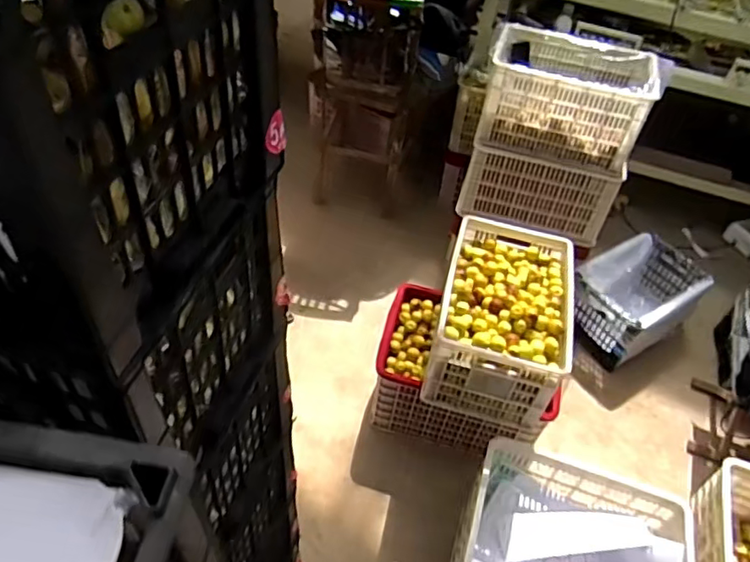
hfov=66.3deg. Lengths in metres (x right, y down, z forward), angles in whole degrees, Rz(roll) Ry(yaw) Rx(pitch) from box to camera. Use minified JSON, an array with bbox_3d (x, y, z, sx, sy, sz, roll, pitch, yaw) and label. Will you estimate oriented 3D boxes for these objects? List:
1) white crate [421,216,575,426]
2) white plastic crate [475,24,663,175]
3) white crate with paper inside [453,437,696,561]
[{"bbox_3d":[0.324,0.086,1.494,0.309,0.244,0.476,14,47,7],"label":"white crate"},{"bbox_3d":[0.559,-0.542,1.704,0.449,0.260,0.278,19,48,11],"label":"white plastic crate"},{"bbox_3d":[0.451,0.642,1.356,0.486,0.245,0.364,18,47,10],"label":"white crate with paper inside"}]

